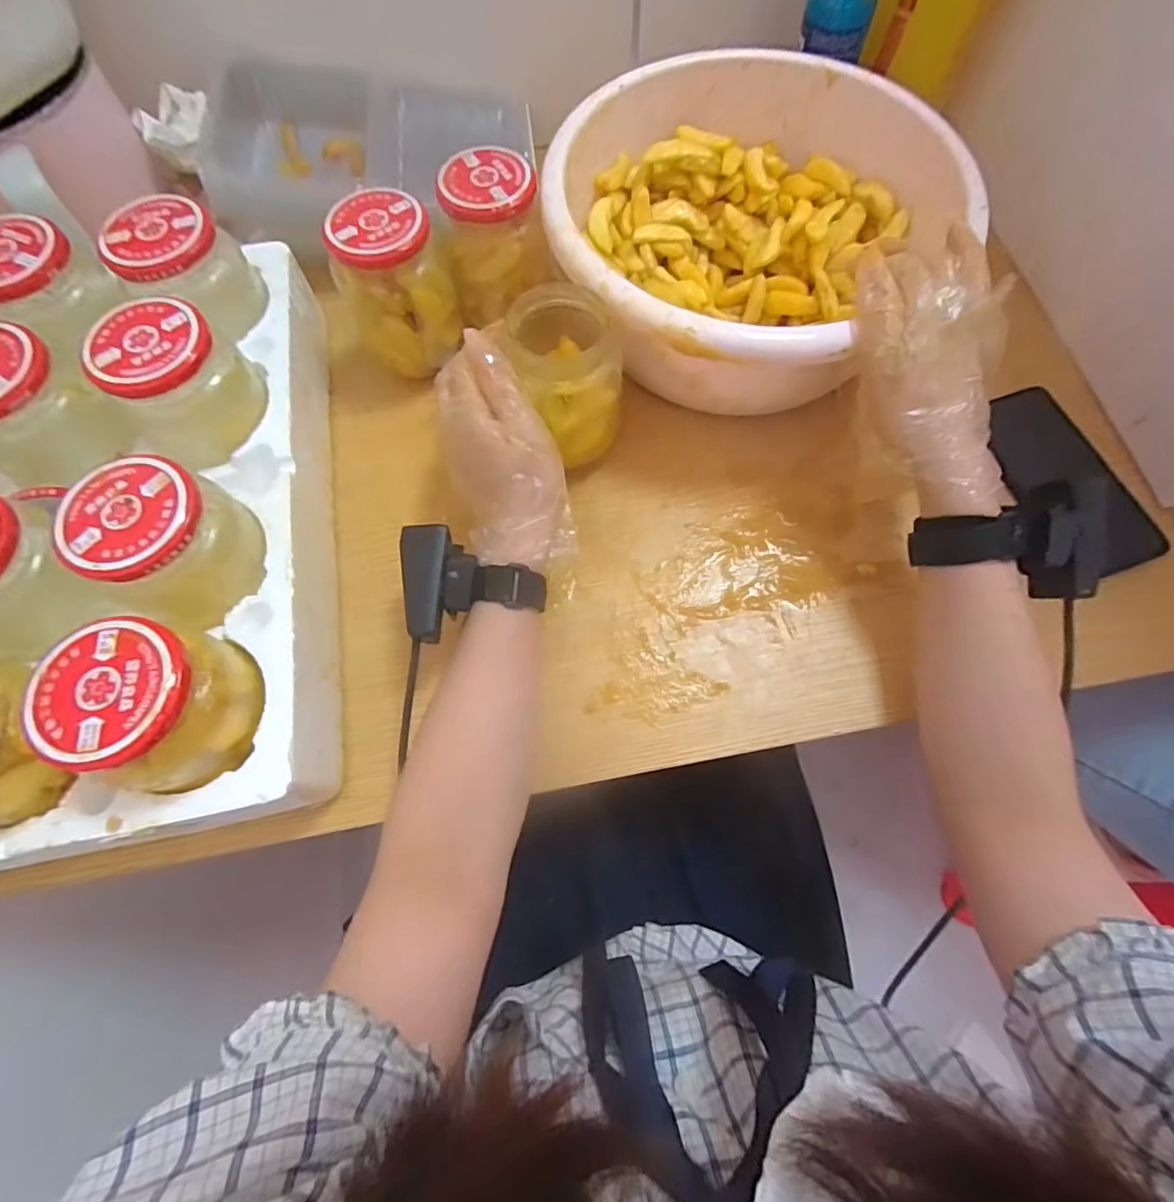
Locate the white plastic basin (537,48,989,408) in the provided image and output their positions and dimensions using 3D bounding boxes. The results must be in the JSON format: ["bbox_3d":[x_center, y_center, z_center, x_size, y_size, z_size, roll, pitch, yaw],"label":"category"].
[{"bbox_3d":[0.112,-0.274,0.435,0.280,0.096,0.272,0,70,1],"label":"white plastic basin"}]

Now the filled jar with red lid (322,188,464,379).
[{"bbox_3d":[-0.139,-0.230,0.436,0.074,0.113,0.070,0,70,1],"label":"filled jar with red lid"}]

